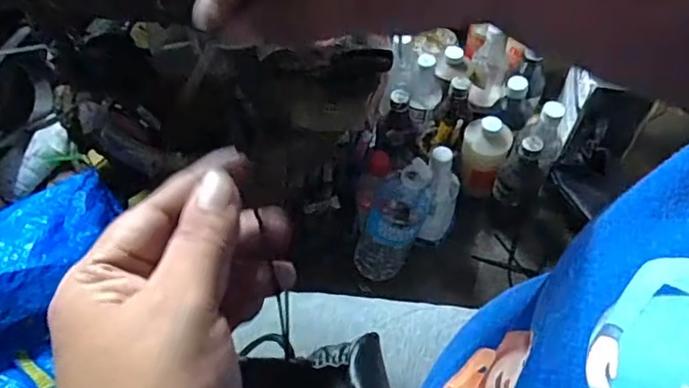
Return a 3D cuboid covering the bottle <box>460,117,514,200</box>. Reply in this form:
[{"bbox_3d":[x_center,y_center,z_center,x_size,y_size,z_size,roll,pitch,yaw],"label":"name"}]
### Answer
[{"bbox_3d":[0.218,-0.059,0.910,0.068,0.108,0.073,21,58,15],"label":"bottle"}]

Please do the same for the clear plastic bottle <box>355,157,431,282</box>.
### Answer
[{"bbox_3d":[0.067,0.036,0.807,0.091,0.244,0.103,18,57,13],"label":"clear plastic bottle"}]

